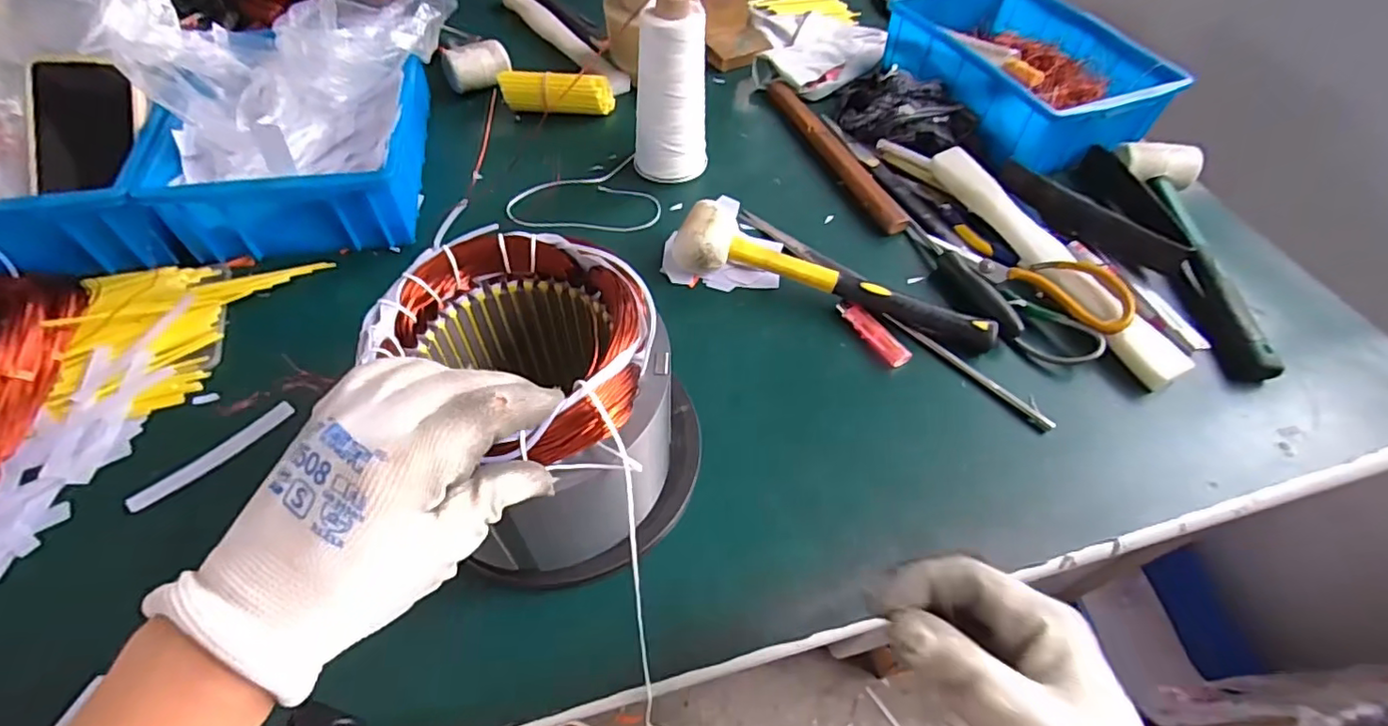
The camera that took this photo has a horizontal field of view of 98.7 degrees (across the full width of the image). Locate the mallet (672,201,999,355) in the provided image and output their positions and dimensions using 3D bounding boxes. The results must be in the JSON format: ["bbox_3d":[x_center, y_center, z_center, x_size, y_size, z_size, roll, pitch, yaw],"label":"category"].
[{"bbox_3d":[0.124,-0.082,0.525,0.284,0.053,0.075,16,55,10],"label":"mallet"}]

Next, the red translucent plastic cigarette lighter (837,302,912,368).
[{"bbox_3d":[0.155,-0.026,0.515,0.022,0.009,0.075,-28,59,-20],"label":"red translucent plastic cigarette lighter"}]

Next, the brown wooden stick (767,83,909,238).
[{"bbox_3d":[0.151,-0.241,0.671,0.029,0.019,0.283,-17,56,-13],"label":"brown wooden stick"}]

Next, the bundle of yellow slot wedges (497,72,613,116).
[{"bbox_3d":[-0.158,-0.312,0.687,0.126,0.033,0.033,-2,54,-3],"label":"bundle of yellow slot wedges"}]

